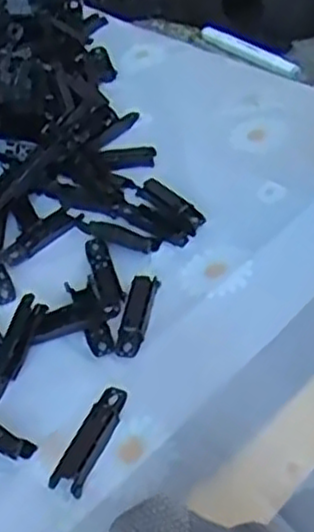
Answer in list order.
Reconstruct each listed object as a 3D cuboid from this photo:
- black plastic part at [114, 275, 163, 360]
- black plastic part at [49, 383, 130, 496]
[{"bbox_3d":[-0.013,0.029,0.459,0.016,0.006,0.066,5,43,11],"label":"black plastic part"},{"bbox_3d":[-0.035,0.092,0.402,0.020,0.009,0.064,16,47,23],"label":"black plastic part"}]

